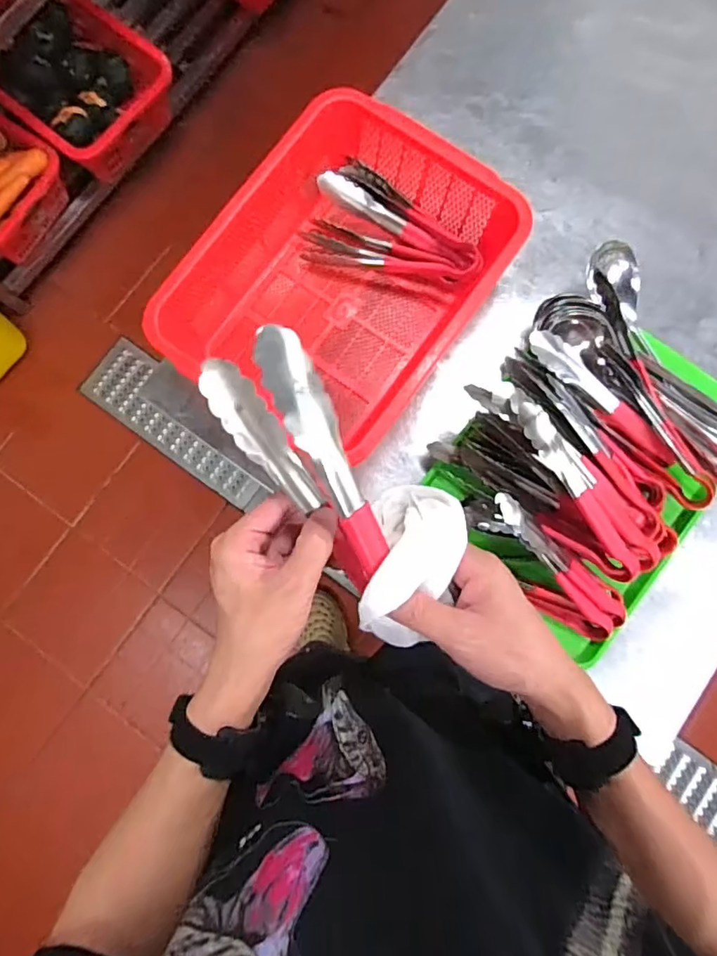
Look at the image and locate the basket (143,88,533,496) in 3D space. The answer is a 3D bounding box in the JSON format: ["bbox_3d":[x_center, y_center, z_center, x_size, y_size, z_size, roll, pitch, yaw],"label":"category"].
[{"bbox_3d":[-0.023,-0.234,0.675,0.310,0.099,0.385,34,84,6],"label":"basket"}]

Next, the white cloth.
[{"bbox_3d":[0.037,0.059,0.382,0.062,0.048,0.110,7,82,2],"label":"white cloth"}]

